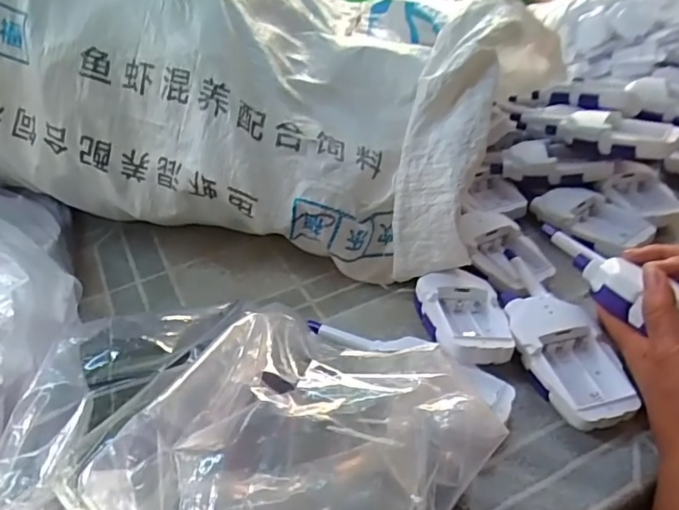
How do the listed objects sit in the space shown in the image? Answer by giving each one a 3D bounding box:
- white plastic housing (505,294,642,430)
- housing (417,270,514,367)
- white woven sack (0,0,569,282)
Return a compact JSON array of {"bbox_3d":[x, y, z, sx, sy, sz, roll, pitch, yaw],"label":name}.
[{"bbox_3d":[0.169,0.075,0.406,0.065,0.039,0.116,-12,40,-7],"label":"white plastic housing"},{"bbox_3d":[0.101,0.055,0.438,0.066,0.042,0.093,-8,39,-2],"label":"housing"},{"bbox_3d":[-0.218,-0.206,0.560,0.716,0.246,0.346,12,40,-2],"label":"white woven sack"}]

